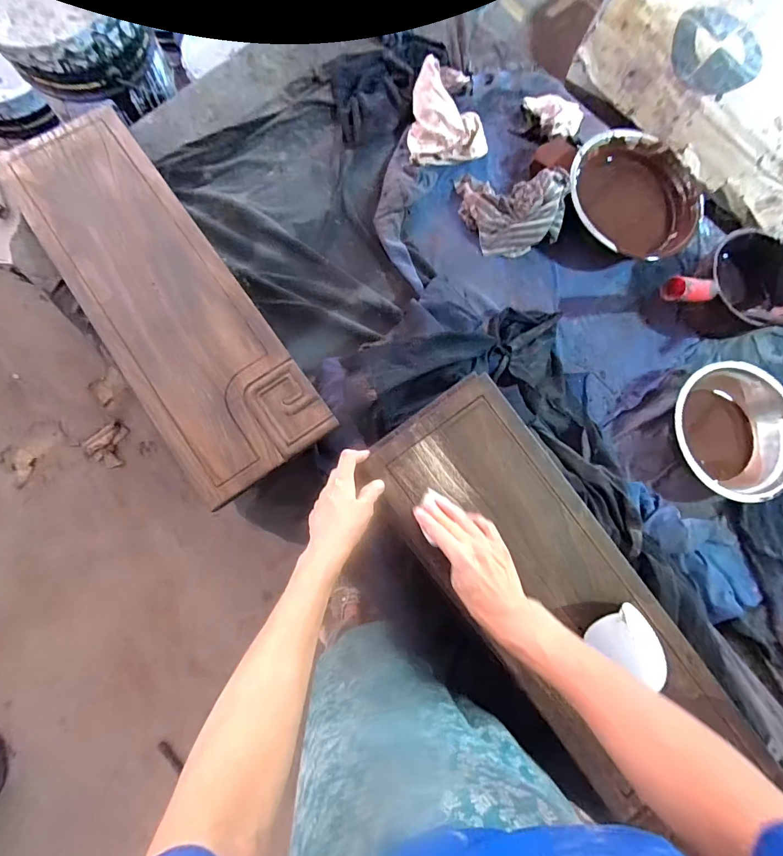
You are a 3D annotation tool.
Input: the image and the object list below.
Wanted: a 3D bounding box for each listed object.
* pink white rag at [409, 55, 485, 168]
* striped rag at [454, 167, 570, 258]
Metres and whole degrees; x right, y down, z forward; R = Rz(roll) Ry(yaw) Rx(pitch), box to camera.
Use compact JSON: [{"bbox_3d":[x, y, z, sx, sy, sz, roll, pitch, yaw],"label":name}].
[{"bbox_3d":[0.096,-0.585,0.738,0.146,0.064,0.164,-11,82,-8],"label":"pink white rag"},{"bbox_3d":[0.215,-0.399,0.717,0.181,0.077,0.146,7,80,-5],"label":"striped rag"}]

